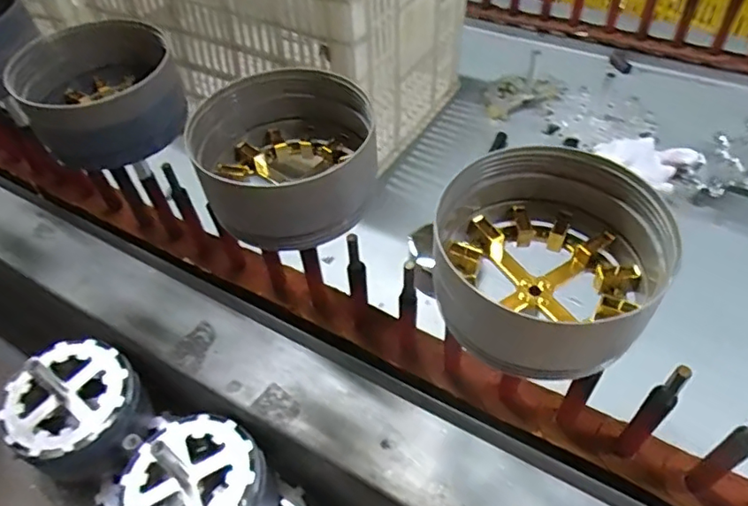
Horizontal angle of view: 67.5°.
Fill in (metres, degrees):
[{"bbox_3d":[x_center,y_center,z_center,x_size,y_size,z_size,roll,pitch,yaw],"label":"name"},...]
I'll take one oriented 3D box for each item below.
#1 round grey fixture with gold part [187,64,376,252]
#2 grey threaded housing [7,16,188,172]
[{"bbox_3d":[-0.077,-0.072,0.433,0.112,0.073,0.115,-24,53,-15],"label":"round grey fixture with gold part"},{"bbox_3d":[-0.246,-0.146,0.510,0.131,0.069,0.127,-23,53,-14],"label":"grey threaded housing"}]

